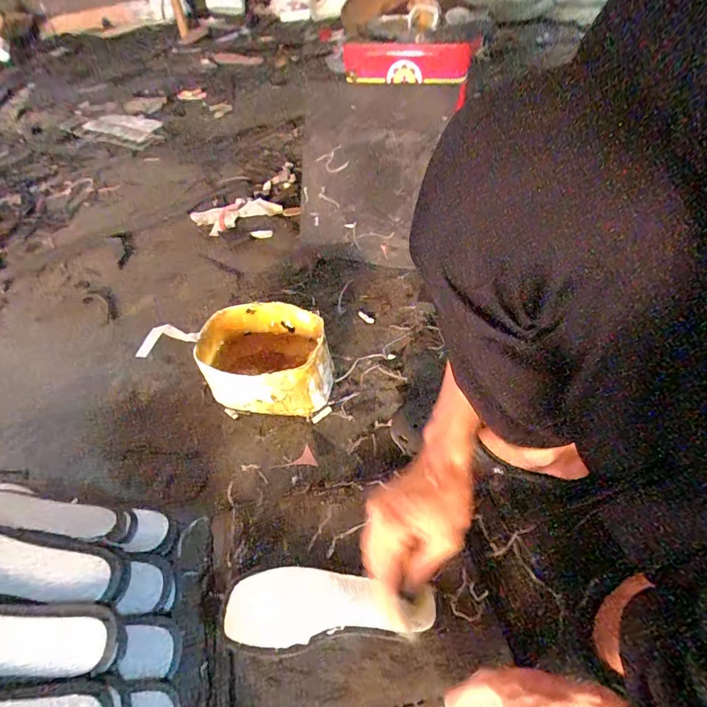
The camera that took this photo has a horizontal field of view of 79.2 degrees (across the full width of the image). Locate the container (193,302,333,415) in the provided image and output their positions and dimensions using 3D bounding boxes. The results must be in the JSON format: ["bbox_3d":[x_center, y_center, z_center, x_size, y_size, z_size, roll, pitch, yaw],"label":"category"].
[{"bbox_3d":[-0.136,0.014,0.682,0.202,0.132,0.147,5,50,9],"label":"container"}]

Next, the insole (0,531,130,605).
[{"bbox_3d":[-0.360,0.220,0.442,0.225,0.028,0.074,14,48,-15],"label":"insole"}]

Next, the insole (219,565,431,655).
[{"bbox_3d":[-0.026,0.277,0.471,0.223,0.016,0.079,-3,50,1],"label":"insole"}]

